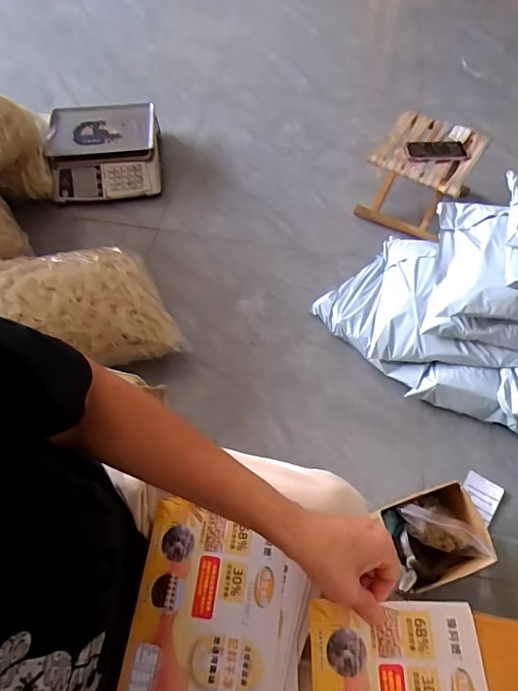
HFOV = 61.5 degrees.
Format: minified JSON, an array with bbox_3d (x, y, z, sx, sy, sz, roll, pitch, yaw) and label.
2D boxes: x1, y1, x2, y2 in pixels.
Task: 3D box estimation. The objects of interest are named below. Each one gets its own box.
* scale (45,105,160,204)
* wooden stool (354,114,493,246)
[{"bbox_3d":[-0.493,-0.620,1.392,0.330,0.146,0.315,-7,61,-4],"label":"scale"},{"bbox_3d":[0.456,-0.473,1.255,0.256,0.263,0.245,31,65,16],"label":"wooden stool"}]

